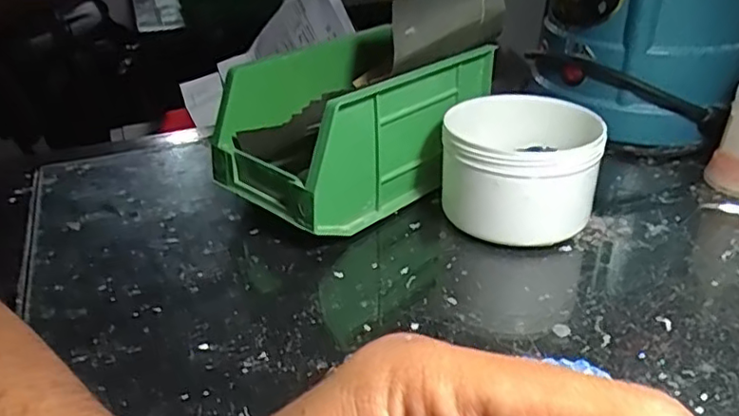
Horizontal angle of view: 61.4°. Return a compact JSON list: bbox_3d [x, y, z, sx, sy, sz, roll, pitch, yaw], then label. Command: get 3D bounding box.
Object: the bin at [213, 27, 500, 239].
[{"bbox_3d":[-0.008,-0.055,0.417,0.171,0.089,0.109,-23,36,-33],"label":"bin"}]

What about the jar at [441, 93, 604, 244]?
[{"bbox_3d":[0.089,-0.024,0.377,0.087,0.067,0.085,-1,29,1],"label":"jar"}]

